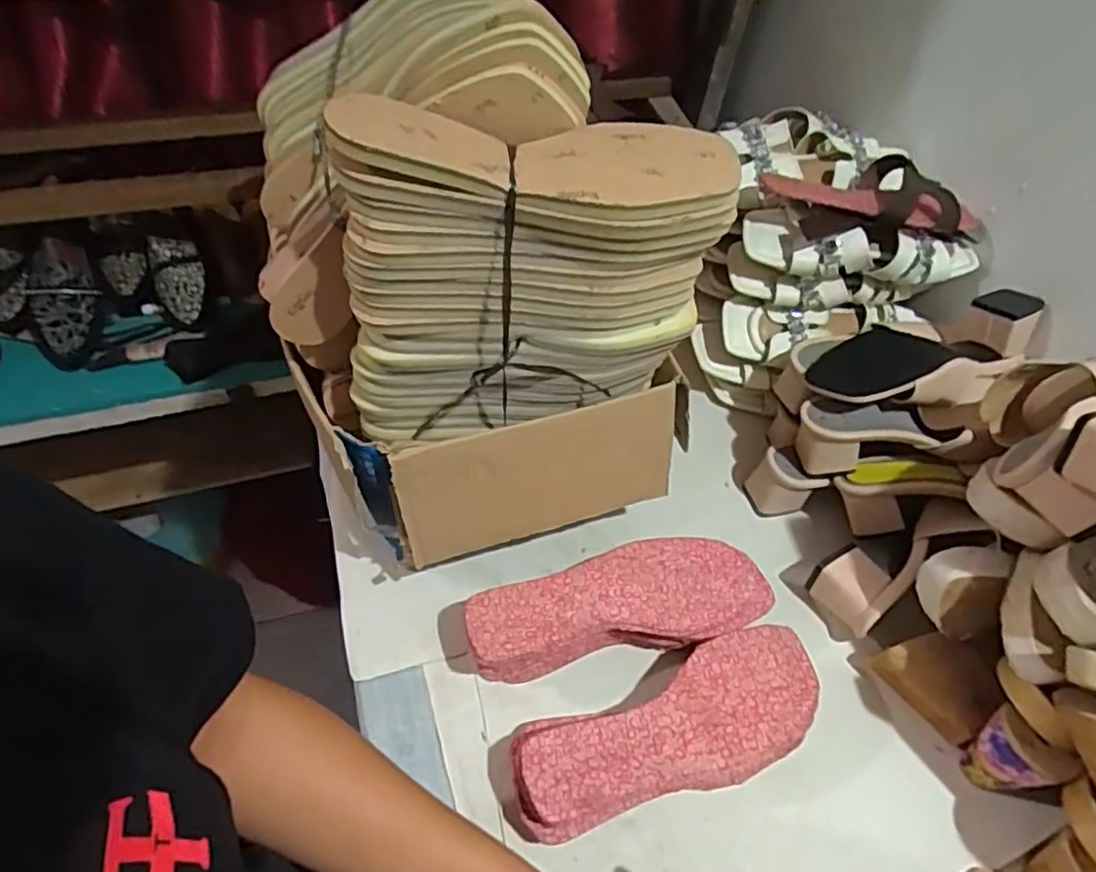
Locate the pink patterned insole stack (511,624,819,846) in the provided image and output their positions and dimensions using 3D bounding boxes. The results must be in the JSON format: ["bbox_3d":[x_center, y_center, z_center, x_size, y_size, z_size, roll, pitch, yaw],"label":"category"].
[{"bbox_3d":[0.092,0.234,0.521,0.244,0.065,0.089,-17,56,-18],"label":"pink patterned insole stack"}]

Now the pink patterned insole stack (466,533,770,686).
[{"bbox_3d":[0.057,0.149,0.574,0.247,0.067,0.085,-8,54,-12],"label":"pink patterned insole stack"}]

